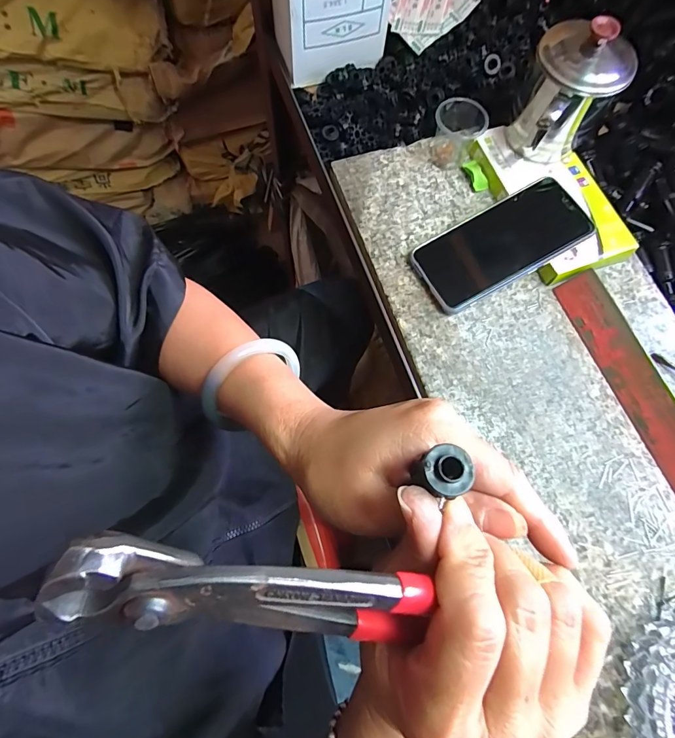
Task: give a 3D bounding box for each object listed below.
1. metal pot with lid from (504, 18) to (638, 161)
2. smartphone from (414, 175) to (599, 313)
[{"bbox_3d":[0.200,-0.238,0.354,0.075,0.107,0.084,31,74,7],"label":"metal pot with lid"},{"bbox_3d":[0.151,-0.115,0.365,0.153,0.014,0.075,-28,76,1],"label":"smartphone"}]

